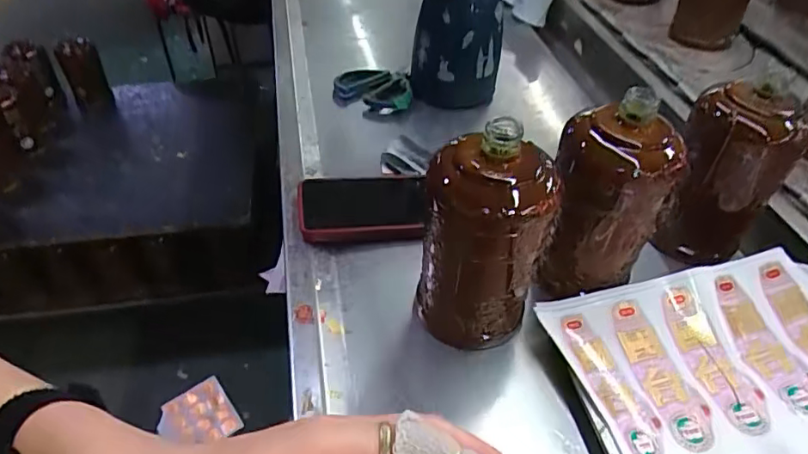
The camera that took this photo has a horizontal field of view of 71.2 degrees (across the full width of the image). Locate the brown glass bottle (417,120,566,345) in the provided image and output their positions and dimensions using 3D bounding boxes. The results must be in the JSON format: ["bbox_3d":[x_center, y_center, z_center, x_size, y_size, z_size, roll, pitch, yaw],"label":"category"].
[{"bbox_3d":[0.059,0.008,0.415,0.088,0.168,0.080,5,43,4],"label":"brown glass bottle"}]

